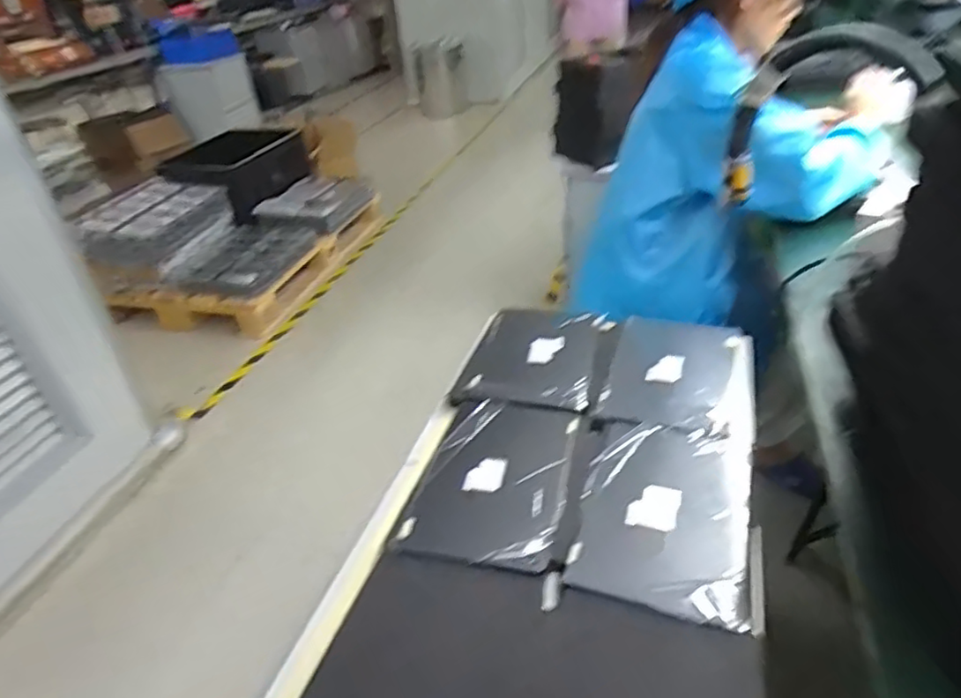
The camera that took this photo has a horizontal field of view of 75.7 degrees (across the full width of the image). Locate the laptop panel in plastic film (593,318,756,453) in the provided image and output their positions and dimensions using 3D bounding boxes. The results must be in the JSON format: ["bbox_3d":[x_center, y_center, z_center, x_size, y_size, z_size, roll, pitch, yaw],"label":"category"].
[{"bbox_3d":[0.297,0.033,0.914,0.201,0.023,0.271,8,37,20],"label":"laptop panel in plastic film"}]

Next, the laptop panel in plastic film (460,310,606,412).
[{"bbox_3d":[0.086,0.007,0.966,0.186,0.023,0.235,5,36,16],"label":"laptop panel in plastic film"}]

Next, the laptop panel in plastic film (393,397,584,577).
[{"bbox_3d":[0.014,0.153,0.764,0.185,0.016,0.256,2,36,13],"label":"laptop panel in plastic film"}]

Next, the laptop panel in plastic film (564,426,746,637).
[{"bbox_3d":[0.204,0.175,0.709,0.188,0.012,0.267,6,37,18],"label":"laptop panel in plastic film"}]

